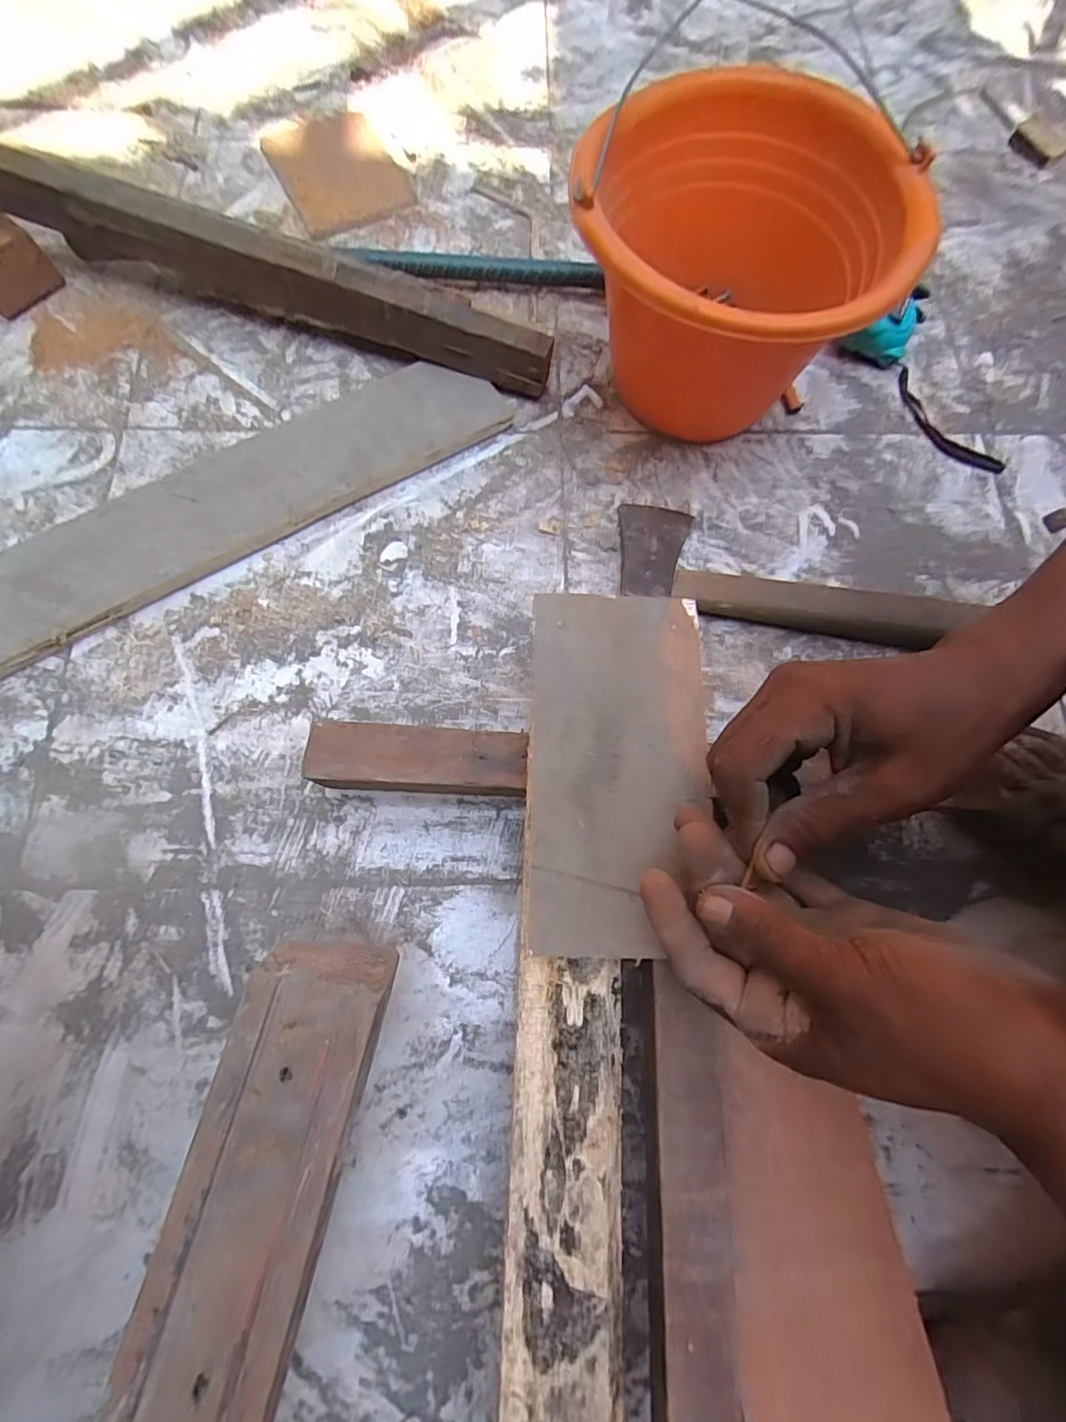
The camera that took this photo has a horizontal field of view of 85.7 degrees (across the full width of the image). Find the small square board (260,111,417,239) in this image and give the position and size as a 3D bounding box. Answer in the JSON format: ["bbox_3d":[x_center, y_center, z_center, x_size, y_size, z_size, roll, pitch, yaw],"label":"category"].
[{"bbox_3d":[-0.217,-0.600,0.633,0.125,0.013,0.185,-27,76,-10],"label":"small square board"}]

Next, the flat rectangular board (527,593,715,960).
[{"bbox_3d":[0.048,0.027,0.323,0.097,0.004,0.201,2,73,-2],"label":"flat rectangular board"}]

